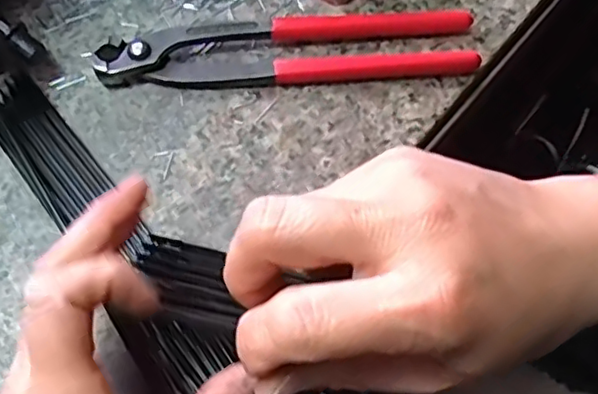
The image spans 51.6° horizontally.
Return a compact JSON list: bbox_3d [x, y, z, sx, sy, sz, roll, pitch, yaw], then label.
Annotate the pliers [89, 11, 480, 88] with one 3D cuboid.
[{"bbox_3d":[-0.007,-0.078,0.326,0.192,0.016,0.036,-2,68,-2],"label":"pliers"}]

